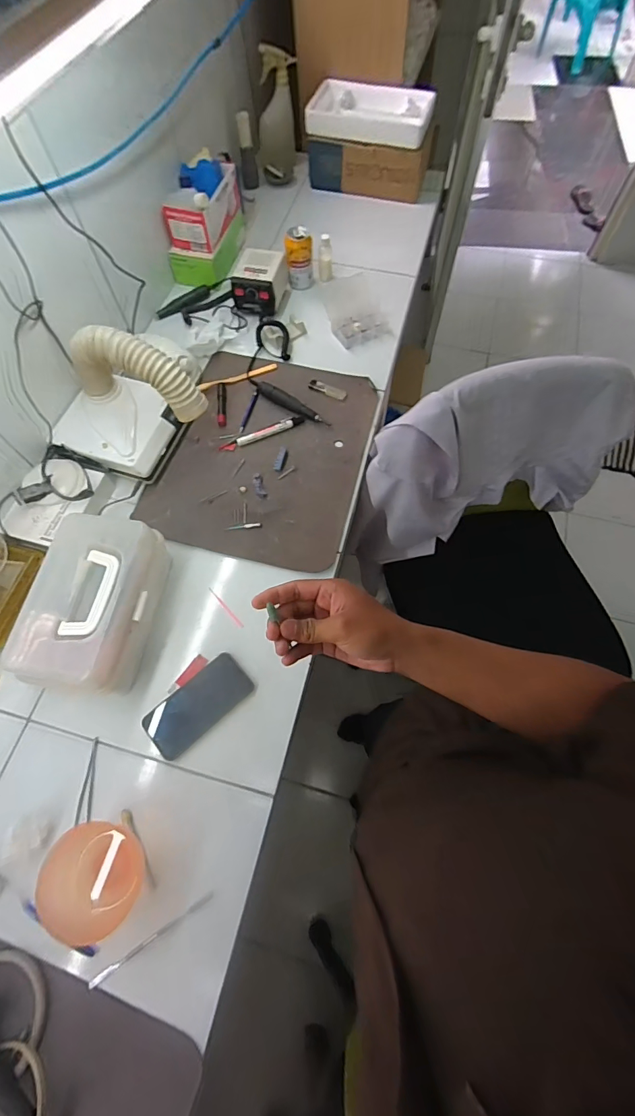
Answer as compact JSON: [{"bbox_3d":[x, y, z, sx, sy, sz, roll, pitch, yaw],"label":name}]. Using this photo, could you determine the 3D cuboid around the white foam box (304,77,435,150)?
[{"bbox_3d":[0.137,-1.192,1.125,0.333,0.059,0.188,14,67,7],"label":"white foam box"}]

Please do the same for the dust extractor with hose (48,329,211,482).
[{"bbox_3d":[-0.356,-0.275,0.753,0.246,0.187,0.198,26,69,12],"label":"dust extractor with hose"}]

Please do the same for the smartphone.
[{"bbox_3d":[-0.187,0.230,0.667,0.165,0.008,0.080,-39,71,-15],"label":"smartphone"}]

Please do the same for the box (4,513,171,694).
[{"bbox_3d":[-0.342,0.070,0.673,0.146,0.124,0.274,5,66,3],"label":"box"}]

